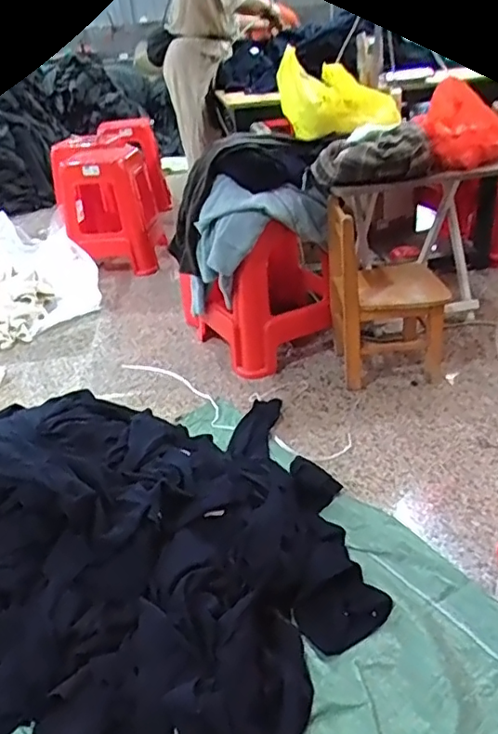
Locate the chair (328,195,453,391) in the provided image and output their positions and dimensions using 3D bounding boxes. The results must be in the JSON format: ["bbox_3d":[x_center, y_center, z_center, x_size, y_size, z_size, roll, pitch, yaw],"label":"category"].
[{"bbox_3d":[0.392,-0.223,1.671,0.301,0.491,0.301,-6,31,-1],"label":"chair"}]

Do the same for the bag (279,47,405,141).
[{"bbox_3d":[0.268,-0.820,1.747,0.353,0.210,0.231,2,32,11],"label":"bag"}]

